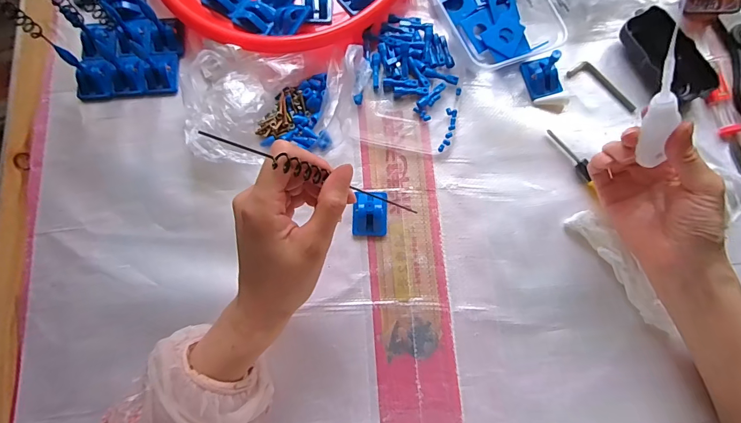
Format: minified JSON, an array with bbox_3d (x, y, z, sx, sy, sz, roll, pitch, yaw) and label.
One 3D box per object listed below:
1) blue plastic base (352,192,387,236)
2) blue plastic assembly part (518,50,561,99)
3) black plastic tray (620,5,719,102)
[{"bbox_3d":[-0.001,0.000,0.381,0.034,0.021,0.045,0,79,-1],"label":"blue plastic base"},{"bbox_3d":[0.185,-0.149,0.401,0.031,0.043,0.045,-13,80,-4],"label":"blue plastic assembly part"},{"bbox_3d":[0.312,-0.164,0.410,0.049,0.024,0.104,-28,81,-6],"label":"black plastic tray"}]

